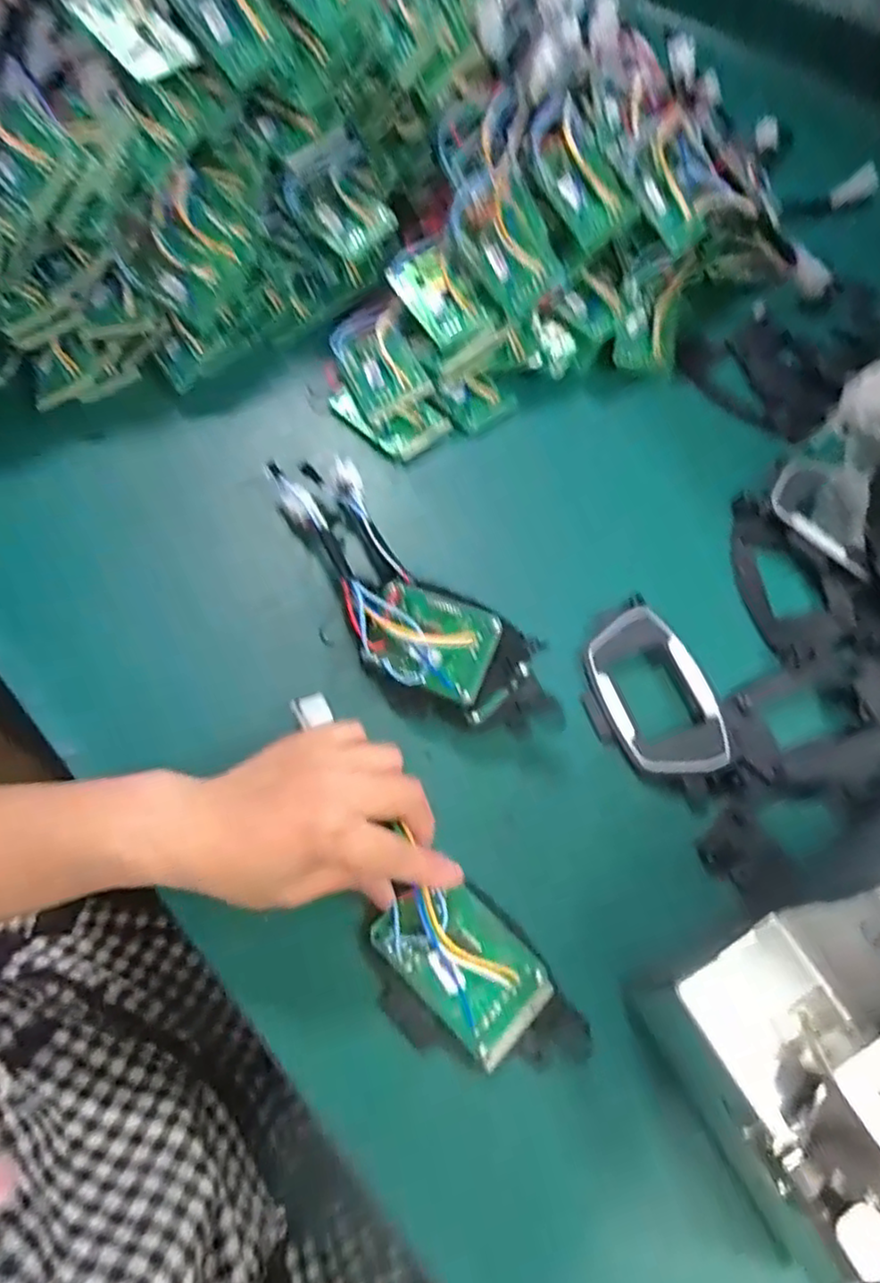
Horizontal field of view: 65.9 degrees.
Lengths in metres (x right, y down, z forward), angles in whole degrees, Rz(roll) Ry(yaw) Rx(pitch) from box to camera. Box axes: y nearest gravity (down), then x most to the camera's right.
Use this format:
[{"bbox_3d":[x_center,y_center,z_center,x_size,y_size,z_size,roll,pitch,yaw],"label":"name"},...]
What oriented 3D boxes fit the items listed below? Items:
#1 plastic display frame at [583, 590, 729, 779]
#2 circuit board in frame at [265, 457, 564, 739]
[{"bbox_3d":[0.117,0.028,0.390,0.067,0.011,0.106,-19,65,-10],"label":"plastic display frame"},{"bbox_3d":[-0.032,-0.034,0.400,0.075,0.042,0.234,-36,69,-17],"label":"circuit board in frame"}]

